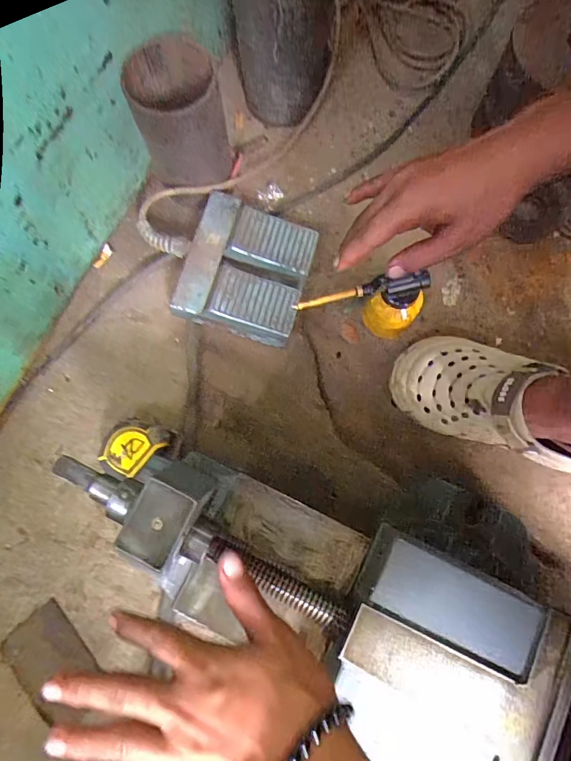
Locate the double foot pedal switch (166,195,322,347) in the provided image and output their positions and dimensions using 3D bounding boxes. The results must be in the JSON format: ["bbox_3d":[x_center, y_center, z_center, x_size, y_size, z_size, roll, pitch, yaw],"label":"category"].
[{"bbox_3d":[-0.048,-0.142,0.571,0.151,0.046,0.170,15,76,4],"label":"double foot pedal switch"}]

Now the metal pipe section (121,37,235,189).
[{"bbox_3d":[-0.124,-0.313,0.536,0.101,0.111,0.110,-15,76,-4],"label":"metal pipe section"}]

